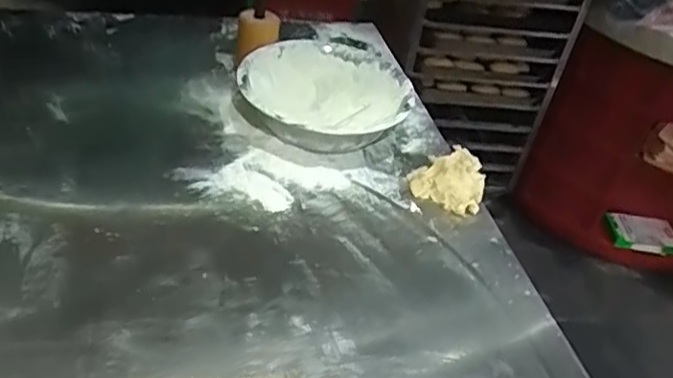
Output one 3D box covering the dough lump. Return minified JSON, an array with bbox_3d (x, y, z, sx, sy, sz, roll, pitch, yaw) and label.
[{"bbox_3d":[0.170,-0.021,0.946,0.113,0.052,0.111,5,38,-4],"label":"dough lump"}]

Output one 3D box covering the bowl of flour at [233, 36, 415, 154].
[{"bbox_3d":[-0.025,-0.157,1.041,0.276,0.091,0.279,6,39,-5],"label":"bowl of flour"}]

